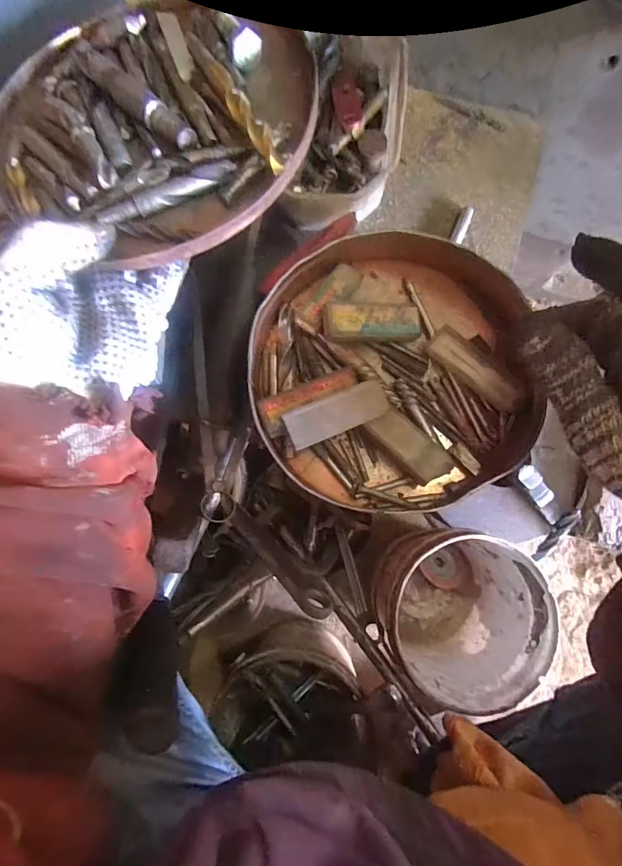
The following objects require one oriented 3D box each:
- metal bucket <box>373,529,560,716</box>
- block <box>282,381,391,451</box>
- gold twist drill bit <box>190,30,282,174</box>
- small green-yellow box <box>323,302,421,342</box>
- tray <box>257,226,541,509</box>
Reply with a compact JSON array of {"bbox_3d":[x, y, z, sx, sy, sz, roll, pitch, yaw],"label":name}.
[{"bbox_3d":[0.193,0.234,0.573,0.196,0.191,0.193,0,83,1],"label":"metal bucket"},{"bbox_3d":[0.019,-0.013,0.289,0.073,0.015,0.027,-22,83,-1],"label":"block"},{"bbox_3d":[-0.045,-0.191,0.236,0.011,0.009,0.123,-28,71,-2],"label":"gold twist drill bit"},{"bbox_3d":[0.046,-0.081,0.312,0.079,0.013,0.030,-2,82,-12],"label":"small green-yellow box"},{"bbox_3d":[0.059,-0.052,0.308,0.198,0.040,0.210,0,83,1],"label":"tray"}]

